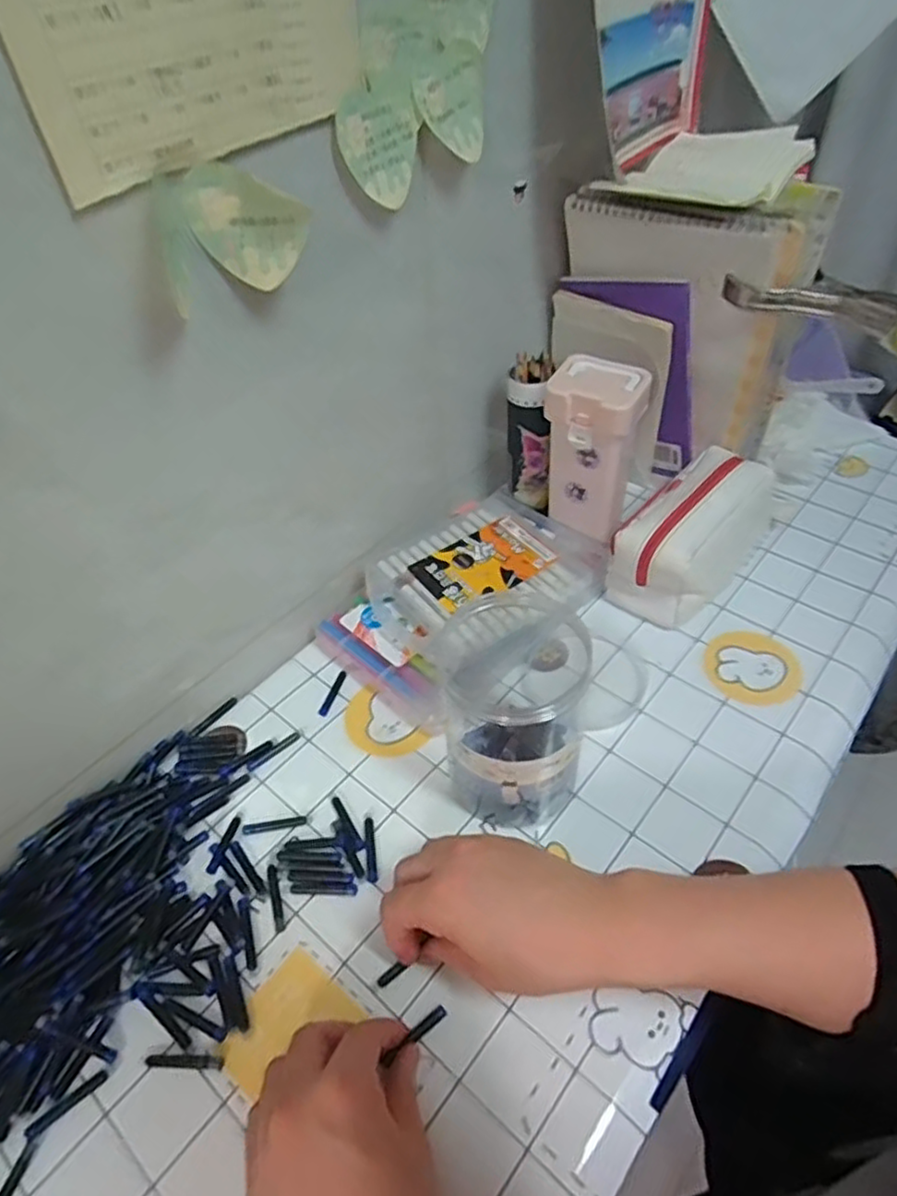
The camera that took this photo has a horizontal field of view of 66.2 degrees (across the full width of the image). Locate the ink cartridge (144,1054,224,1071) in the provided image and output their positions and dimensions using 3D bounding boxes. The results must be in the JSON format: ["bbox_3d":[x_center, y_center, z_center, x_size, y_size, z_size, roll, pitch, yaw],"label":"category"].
[{"bbox_3d":[-0.157,0.274,0.406,0.046,0.004,0.007,0,45,4],"label":"ink cartridge"}]

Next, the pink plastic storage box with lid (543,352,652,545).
[{"bbox_3d":[0.135,-0.136,0.648,0.083,0.157,0.062,24,52,25],"label":"pink plastic storage box with lid"}]

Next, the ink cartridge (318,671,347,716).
[{"bbox_3d":[-0.099,0.081,0.587,0.008,0.004,0.045,12,47,15],"label":"ink cartridge"}]

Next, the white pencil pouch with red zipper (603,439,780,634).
[{"bbox_3d":[0.242,-0.067,0.657,0.090,0.091,0.199,30,54,29],"label":"white pencil pouch with red zipper"}]

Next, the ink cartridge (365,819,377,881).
[{"bbox_3d":[-0.056,0.180,0.494,0.007,0.004,0.046,-6,45,-3],"label":"ink cartridge"}]

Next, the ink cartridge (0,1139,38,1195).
[{"bbox_3d":[-0.237,0.319,0.368,0.008,0.004,0.046,10,47,13],"label":"ink cartridge"}]

